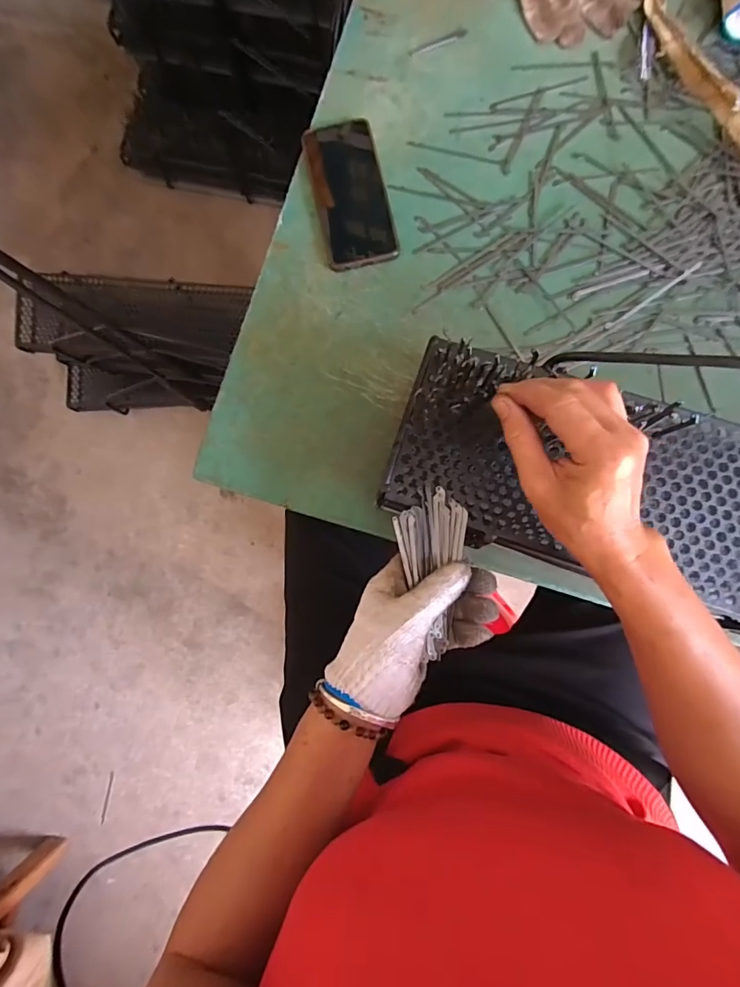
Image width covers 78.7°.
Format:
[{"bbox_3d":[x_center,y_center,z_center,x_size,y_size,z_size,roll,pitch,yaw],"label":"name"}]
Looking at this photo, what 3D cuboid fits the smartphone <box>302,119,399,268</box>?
[{"bbox_3d":[-0.020,-0.322,0.483,0.076,0.015,0.157,-12,84,2],"label":"smartphone"}]

